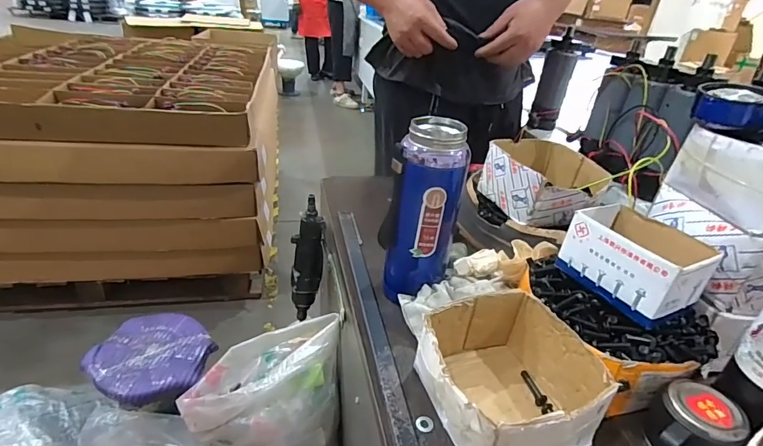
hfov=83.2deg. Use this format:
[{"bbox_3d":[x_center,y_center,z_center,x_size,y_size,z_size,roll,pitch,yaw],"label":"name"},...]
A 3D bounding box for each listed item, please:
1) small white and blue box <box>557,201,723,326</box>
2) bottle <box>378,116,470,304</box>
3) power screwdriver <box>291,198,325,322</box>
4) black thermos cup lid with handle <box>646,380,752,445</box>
[{"bbox_3d":[0.265,0.036,0.450,0.096,0.065,0.122,-13,35,-30],"label":"small white and blue box"},{"bbox_3d":[0.047,-0.006,0.507,0.082,0.213,0.067,-10,34,-27],"label":"bottle"},{"bbox_3d":[-0.128,0.071,0.742,0.052,0.223,0.043,1,30,-9],"label":"power screwdriver"},{"bbox_3d":[0.274,0.184,0.380,0.057,0.053,0.078,29,37,34],"label":"black thermos cup lid with handle"}]

